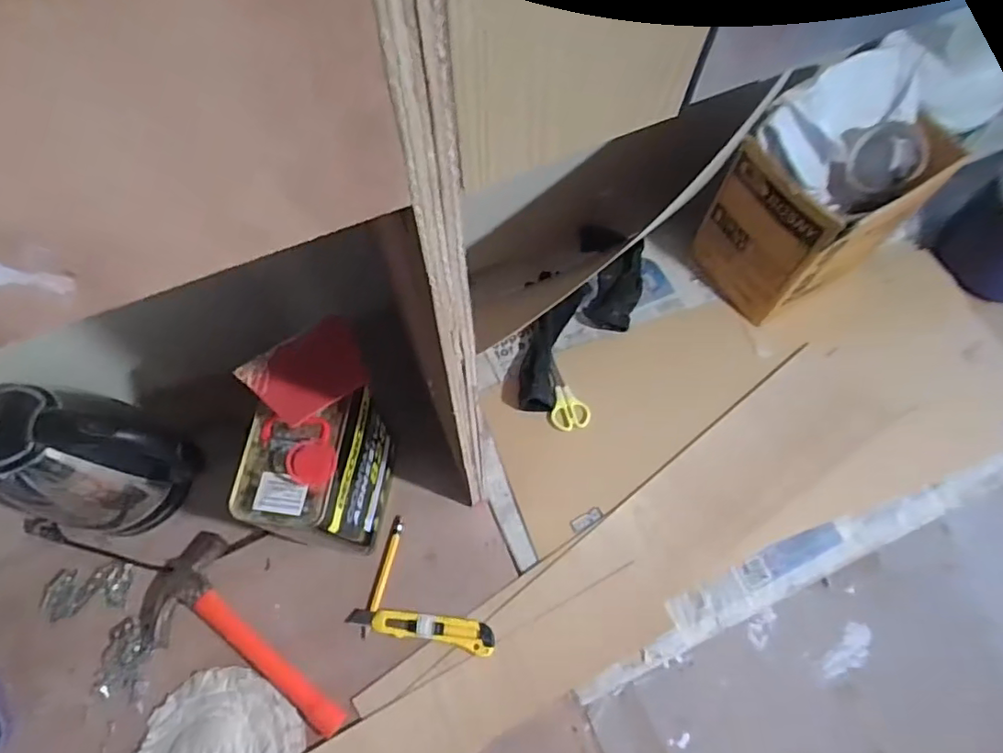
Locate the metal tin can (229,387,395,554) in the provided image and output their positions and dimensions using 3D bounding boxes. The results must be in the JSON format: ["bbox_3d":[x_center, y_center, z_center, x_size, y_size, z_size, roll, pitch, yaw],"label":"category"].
[{"bbox_3d":[-0.190,0.111,0.646,0.094,0.238,0.143,7,66,3],"label":"metal tin can"}]

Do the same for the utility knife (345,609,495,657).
[{"bbox_3d":[-0.095,0.298,0.694,0.175,0.016,0.034,10,66,5],"label":"utility knife"}]

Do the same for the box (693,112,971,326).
[{"bbox_3d":[0.433,-0.212,0.805,0.237,0.237,0.156,-23,69,-11],"label":"box"}]

